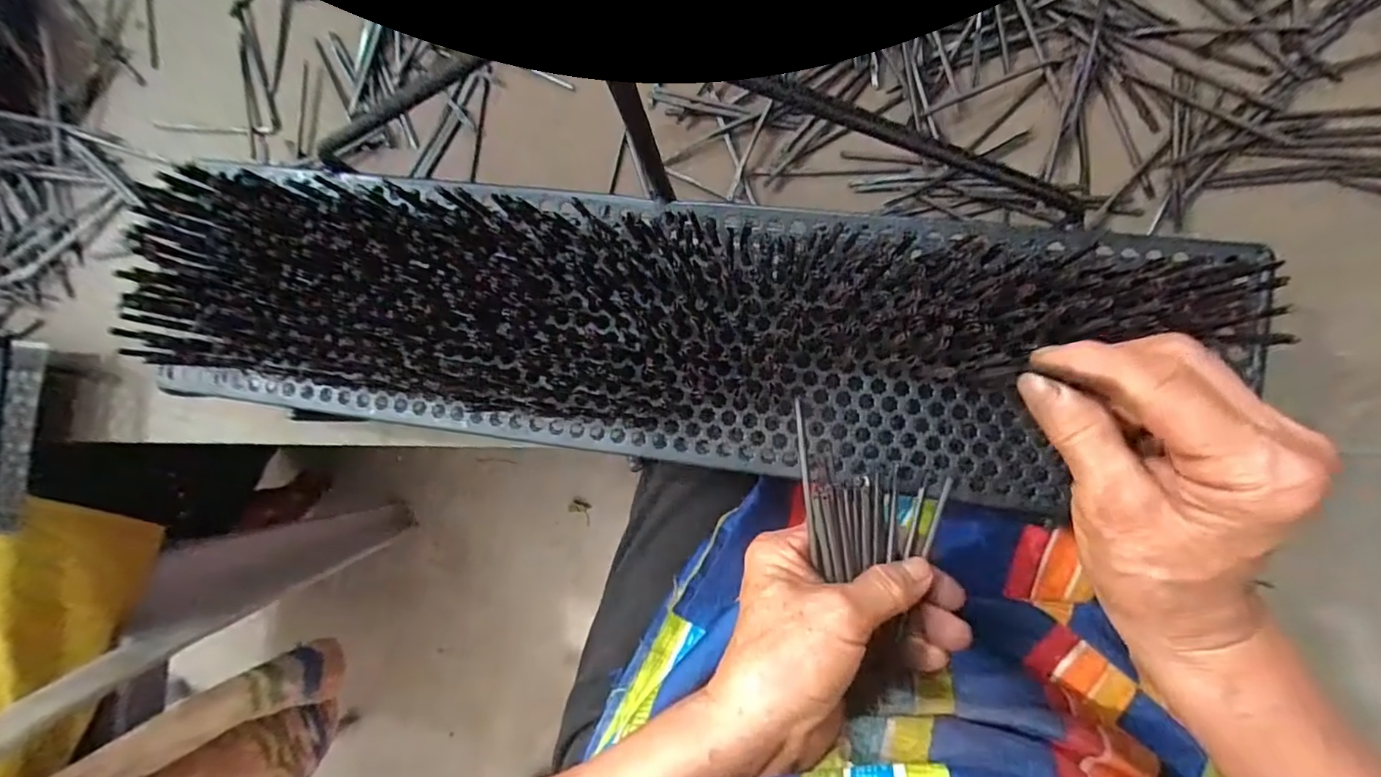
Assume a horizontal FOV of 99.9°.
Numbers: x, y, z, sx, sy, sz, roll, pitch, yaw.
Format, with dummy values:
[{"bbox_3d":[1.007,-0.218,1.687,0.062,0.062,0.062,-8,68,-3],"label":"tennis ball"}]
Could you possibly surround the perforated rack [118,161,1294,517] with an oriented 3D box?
[{"bbox_3d":[-0.012,-0.030,0.311,0.585,0.041,0.141,4,91,3],"label":"perforated rack"}]

